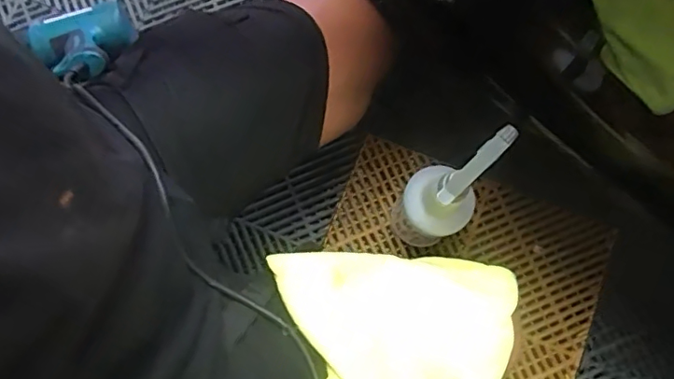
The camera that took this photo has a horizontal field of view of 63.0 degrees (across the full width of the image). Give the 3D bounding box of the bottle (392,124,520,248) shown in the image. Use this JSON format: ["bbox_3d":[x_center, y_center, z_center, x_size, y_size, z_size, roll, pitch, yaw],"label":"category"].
[{"bbox_3d":[0.122,0.009,0.666,0.079,0.313,0.088,7,79,1],"label":"bottle"}]

